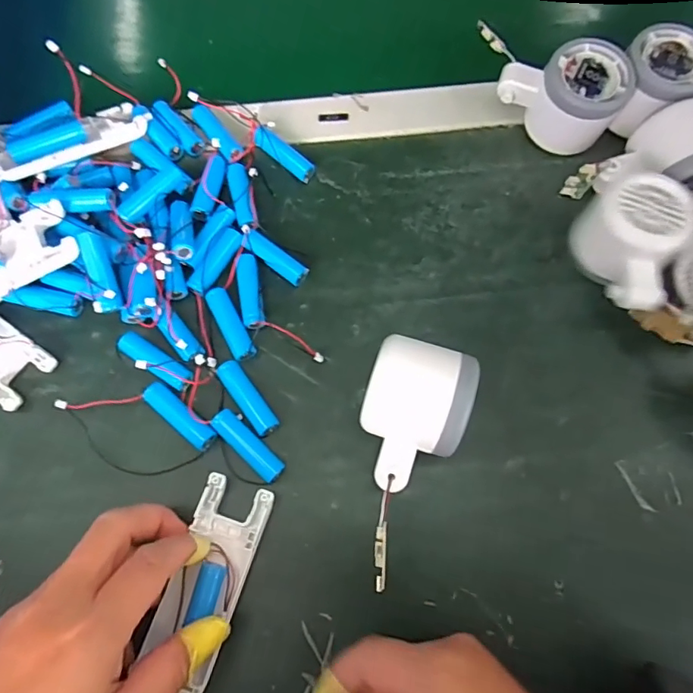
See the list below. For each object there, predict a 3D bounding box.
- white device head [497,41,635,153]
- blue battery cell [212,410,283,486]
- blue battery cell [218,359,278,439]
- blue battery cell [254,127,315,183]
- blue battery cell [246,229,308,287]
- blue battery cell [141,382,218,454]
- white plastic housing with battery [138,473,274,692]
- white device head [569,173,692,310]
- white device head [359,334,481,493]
[{"bbox_3d":[0.156,-0.184,0.360,0.085,0.055,0.055,29,73,8],"label":"white device head"},{"bbox_3d":[-0.058,0.059,0.295,0.051,0.013,0.015,42,75,12],"label":"blue battery cell"},{"bbox_3d":[-0.062,0.032,0.307,0.014,0.014,0.051,-34,75,-12],"label":"blue battery cell"},{"bbox_3d":[-0.045,-0.140,0.357,0.049,0.014,0.014,37,73,-9],"label":"blue battery cell"},{"bbox_3d":[-0.049,-0.059,0.336,0.046,0.015,0.015,35,74,10],"label":"blue battery cell"},{"bbox_3d":[-0.101,0.042,0.299,0.051,0.014,0.014,38,74,11],"label":"blue battery cell"},{"bbox_3d":[-0.076,0.126,0.270,0.040,0.014,0.102,19,70,5],"label":"white plastic housing with battery"},{"bbox_3d":[0.179,-0.065,0.320,0.057,0.055,0.080,19,72,5],"label":"white device head"},{"bbox_3d":[0.036,0.041,0.279,0.054,0.056,0.078,15,71,4],"label":"white device head"}]

